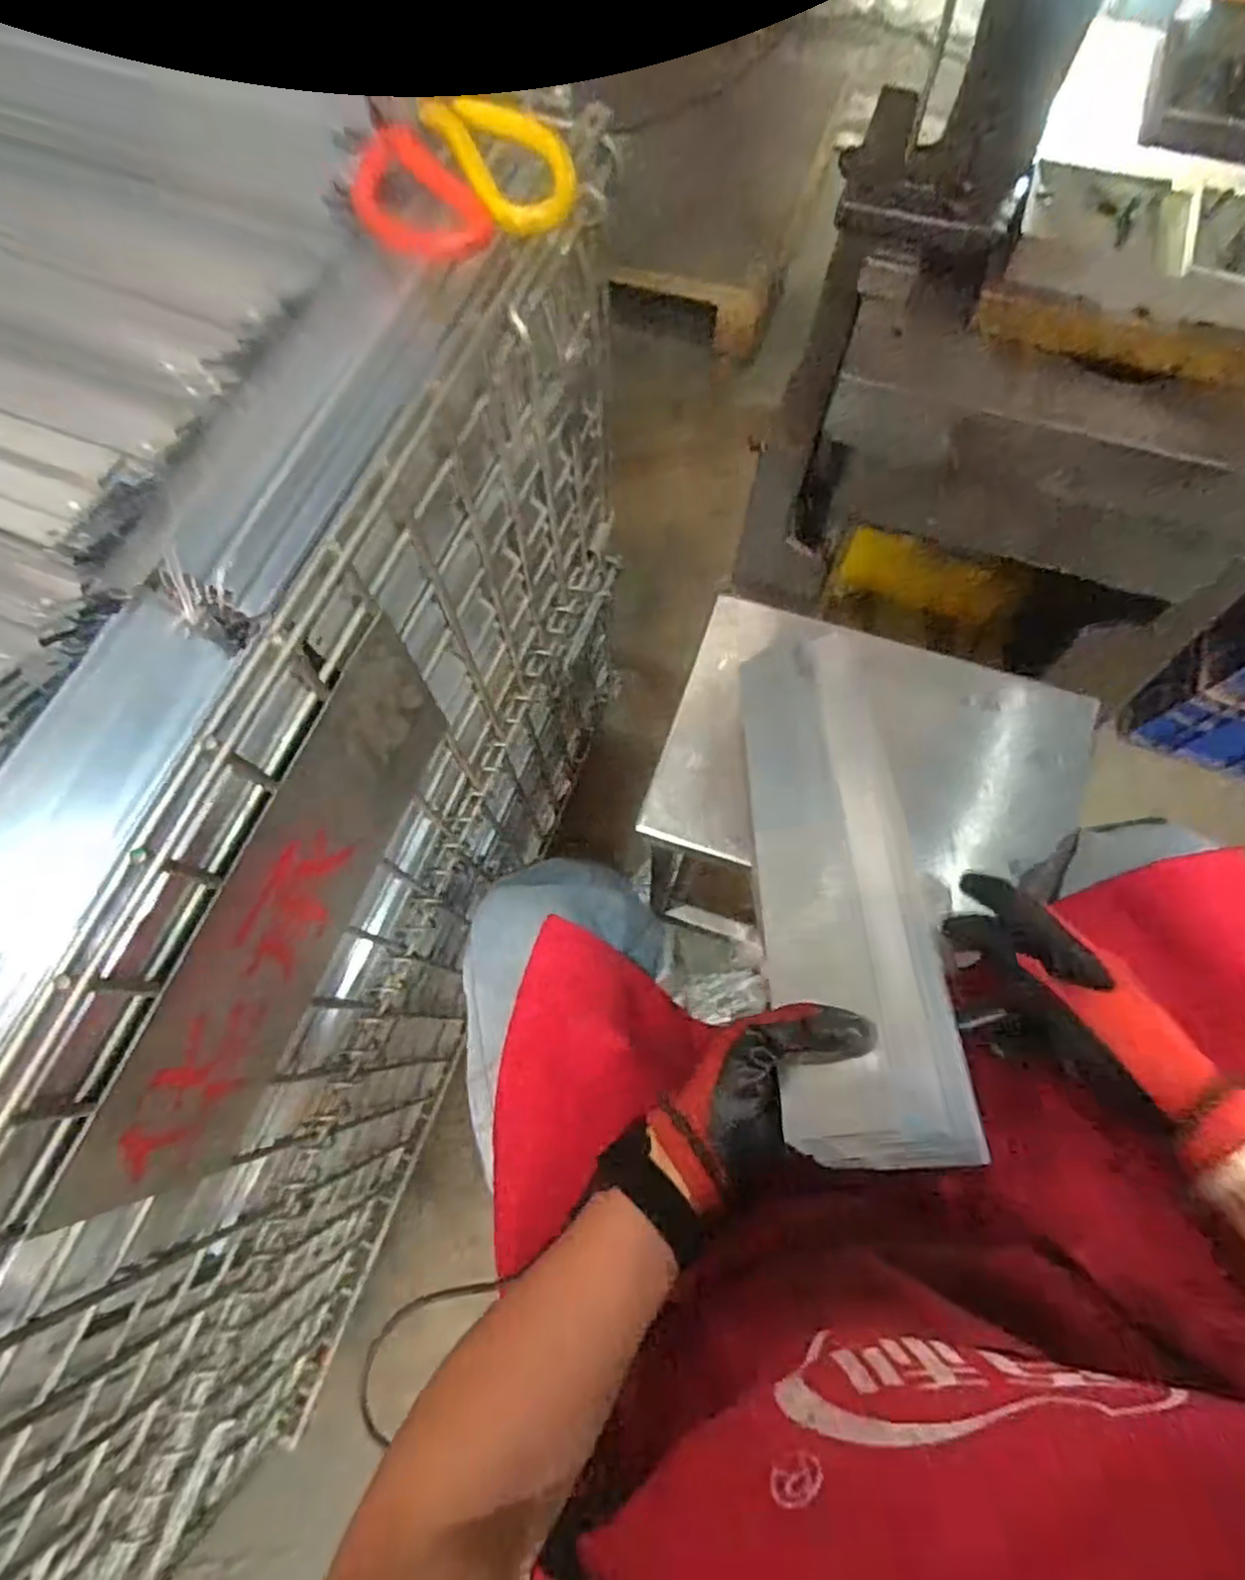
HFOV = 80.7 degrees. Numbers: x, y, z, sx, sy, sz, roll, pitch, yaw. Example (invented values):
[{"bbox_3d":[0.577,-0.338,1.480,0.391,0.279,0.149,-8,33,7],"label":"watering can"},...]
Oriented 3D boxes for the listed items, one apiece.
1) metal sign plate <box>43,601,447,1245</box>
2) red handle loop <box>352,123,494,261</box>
[{"bbox_3d":[-0.180,0.067,0.401,0.008,0.150,0.295,21,72,8],"label":"metal sign plate"},{"bbox_3d":[-0.106,-0.294,0.364,0.053,0.008,0.101,-36,74,-11],"label":"red handle loop"}]

